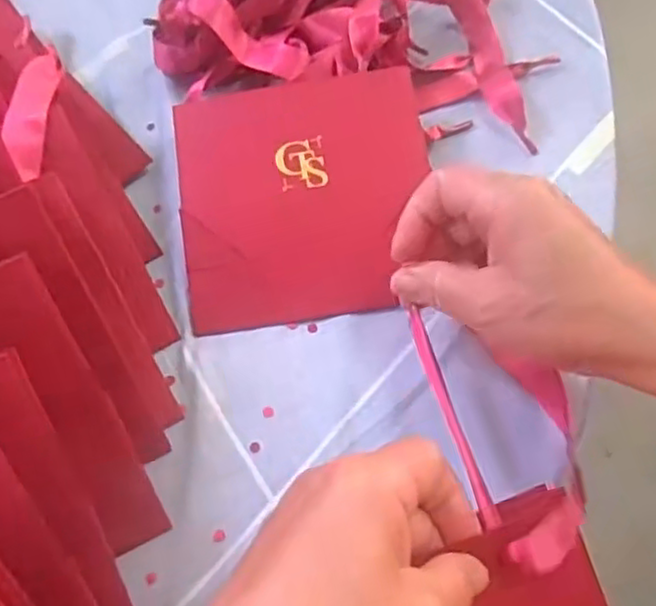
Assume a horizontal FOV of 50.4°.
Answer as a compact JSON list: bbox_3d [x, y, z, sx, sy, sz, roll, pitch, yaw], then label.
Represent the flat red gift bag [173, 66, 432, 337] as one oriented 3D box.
[{"bbox_3d":[-0.012,-0.062,0.387,0.137,0.010,0.145,-9,72,1],"label":"flat red gift bag"}]

